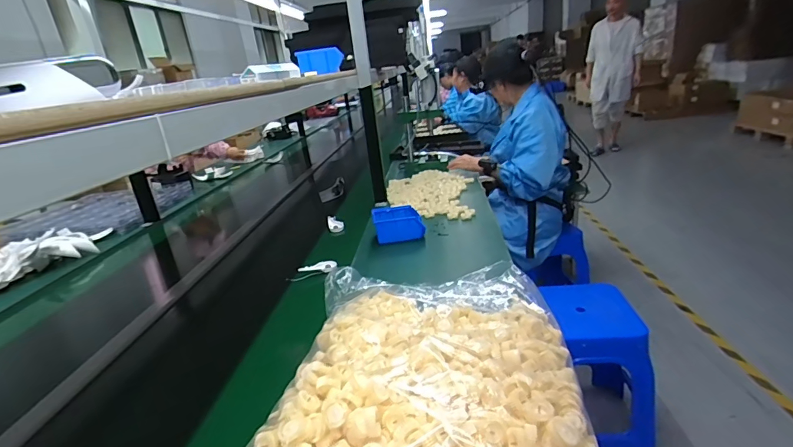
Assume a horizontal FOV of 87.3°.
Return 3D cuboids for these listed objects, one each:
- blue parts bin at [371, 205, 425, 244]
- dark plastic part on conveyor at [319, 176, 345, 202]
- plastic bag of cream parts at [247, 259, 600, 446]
[{"bbox_3d":[0.004,0.000,1.163,0.135,0.064,0.113,-9,21,-3],"label":"blue parts bin"},{"bbox_3d":[-0.251,-0.129,1.658,0.054,0.066,0.132,8,38,35],"label":"dark plastic part on conveyor"},{"bbox_3d":[0.042,0.197,0.618,0.413,0.072,0.492,-3,22,11],"label":"plastic bag of cream parts"}]

